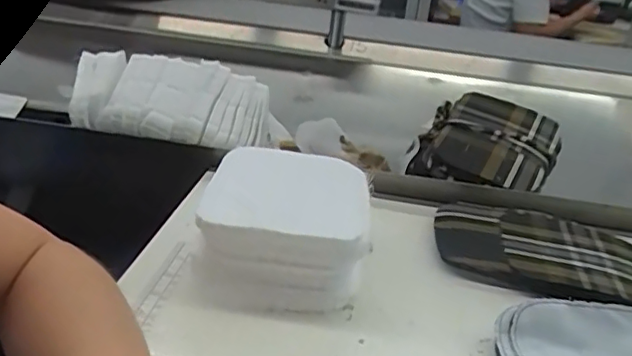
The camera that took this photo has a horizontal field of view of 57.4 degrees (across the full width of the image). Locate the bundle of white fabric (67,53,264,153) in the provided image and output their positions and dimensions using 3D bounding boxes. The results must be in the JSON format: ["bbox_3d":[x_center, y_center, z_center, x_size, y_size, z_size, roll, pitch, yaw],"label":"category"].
[{"bbox_3d":[-0.173,-0.086,0.684,0.241,0.055,0.121,15,50,4],"label":"bundle of white fabric"}]

